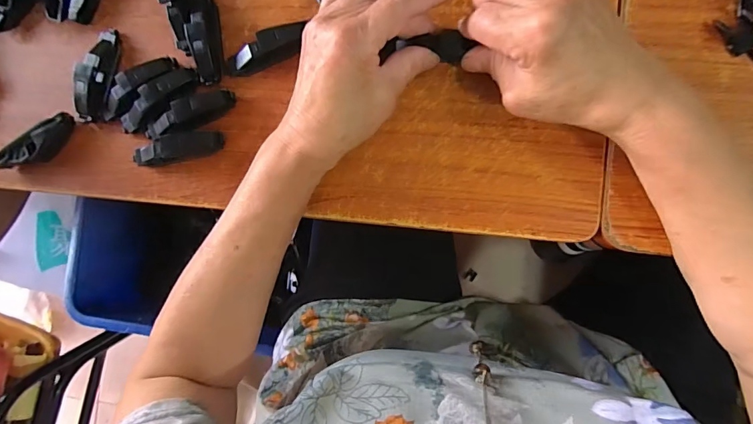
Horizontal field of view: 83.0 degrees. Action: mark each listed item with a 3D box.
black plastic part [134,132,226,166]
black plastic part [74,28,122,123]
[{"bbox_3d":[-0.164,-0.053,0.351,0.077,0.023,0.019,-7,88,7],"label":"black plastic part"},{"bbox_3d":[-0.236,-0.116,0.360,0.024,0.026,0.080,20,91,7],"label":"black plastic part"}]

